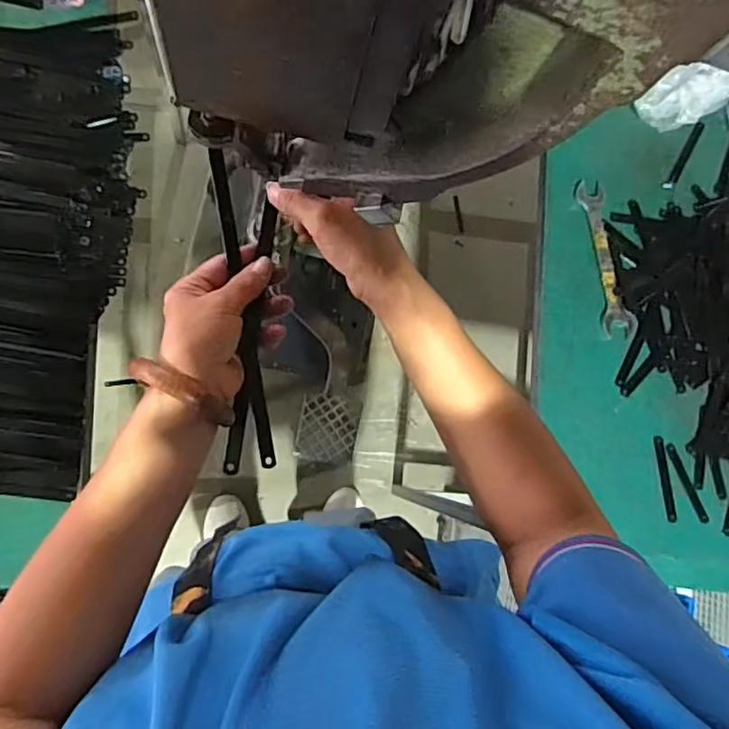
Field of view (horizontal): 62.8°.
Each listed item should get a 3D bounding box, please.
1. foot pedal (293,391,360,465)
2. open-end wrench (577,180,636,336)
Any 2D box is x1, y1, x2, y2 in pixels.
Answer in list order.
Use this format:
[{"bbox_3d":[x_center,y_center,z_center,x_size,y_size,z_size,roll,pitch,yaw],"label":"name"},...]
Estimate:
[{"bbox_3d":[-0.081,0.144,1.338,0.128,0.027,0.148,11,81,-8],"label":"foot pedal"},{"bbox_3d":[0.303,-0.132,0.746,0.041,0.007,0.198,-9,85,-6],"label":"open-end wrench"}]

